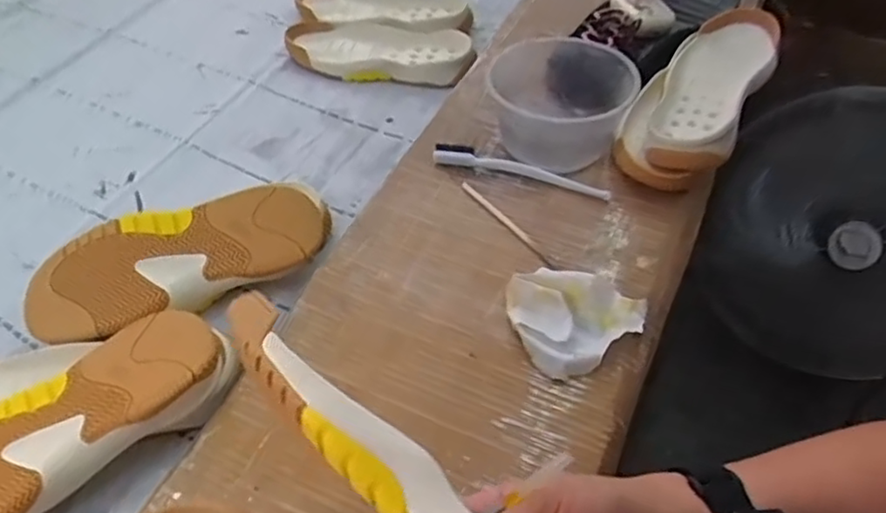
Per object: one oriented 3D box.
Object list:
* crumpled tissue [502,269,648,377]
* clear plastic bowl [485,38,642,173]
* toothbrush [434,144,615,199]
[{"bbox_3d":[0.097,0.043,0.507,0.092,0.028,0.086,-31,56,-23],"label":"crumpled tissue"},{"bbox_3d":[0.114,-0.145,0.637,0.150,0.078,0.128,7,50,7],"label":"clear plastic bowl"},{"bbox_3d":[0.073,-0.083,0.618,0.167,0.016,0.021,13,51,12],"label":"toothbrush"}]

